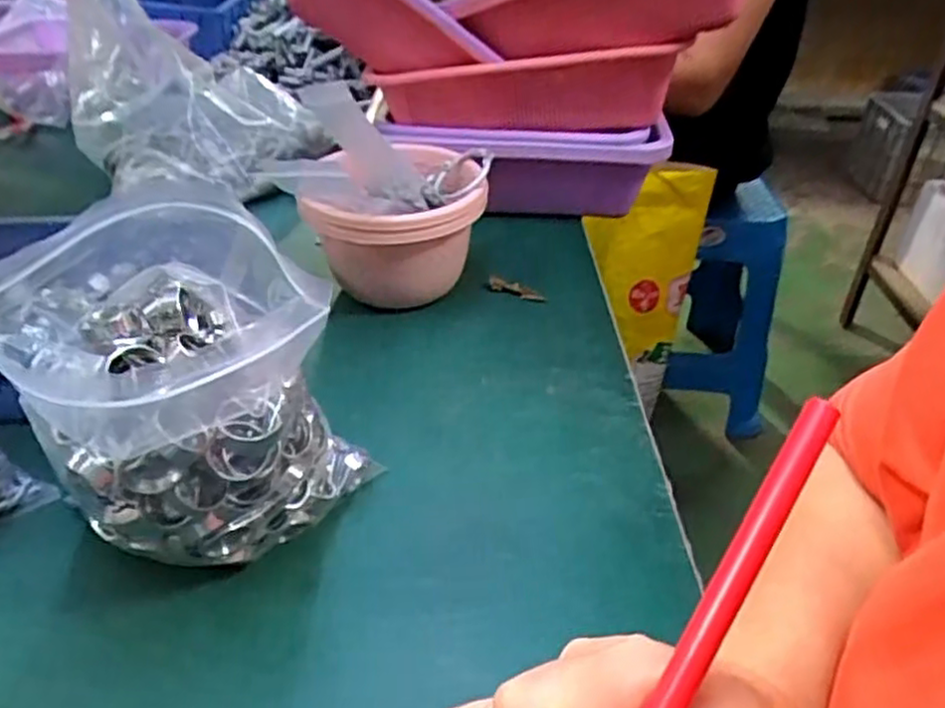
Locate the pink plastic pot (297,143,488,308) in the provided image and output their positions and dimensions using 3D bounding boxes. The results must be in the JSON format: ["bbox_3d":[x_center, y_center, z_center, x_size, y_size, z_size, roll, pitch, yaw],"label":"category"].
[{"bbox_3d":[-0.060,-0.095,0.570,0.128,0.101,0.124,0,36,0],"label":"pink plastic pot"}]

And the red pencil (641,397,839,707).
[{"bbox_3d":[0.050,0.081,0.175,0.008,0.004,0.166,25,77,30],"label":"red pencil"}]

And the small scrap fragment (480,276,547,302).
[{"bbox_3d":[0.033,-0.054,0.591,0.055,0.013,0.014,16,39,21],"label":"small scrap fragment"}]

